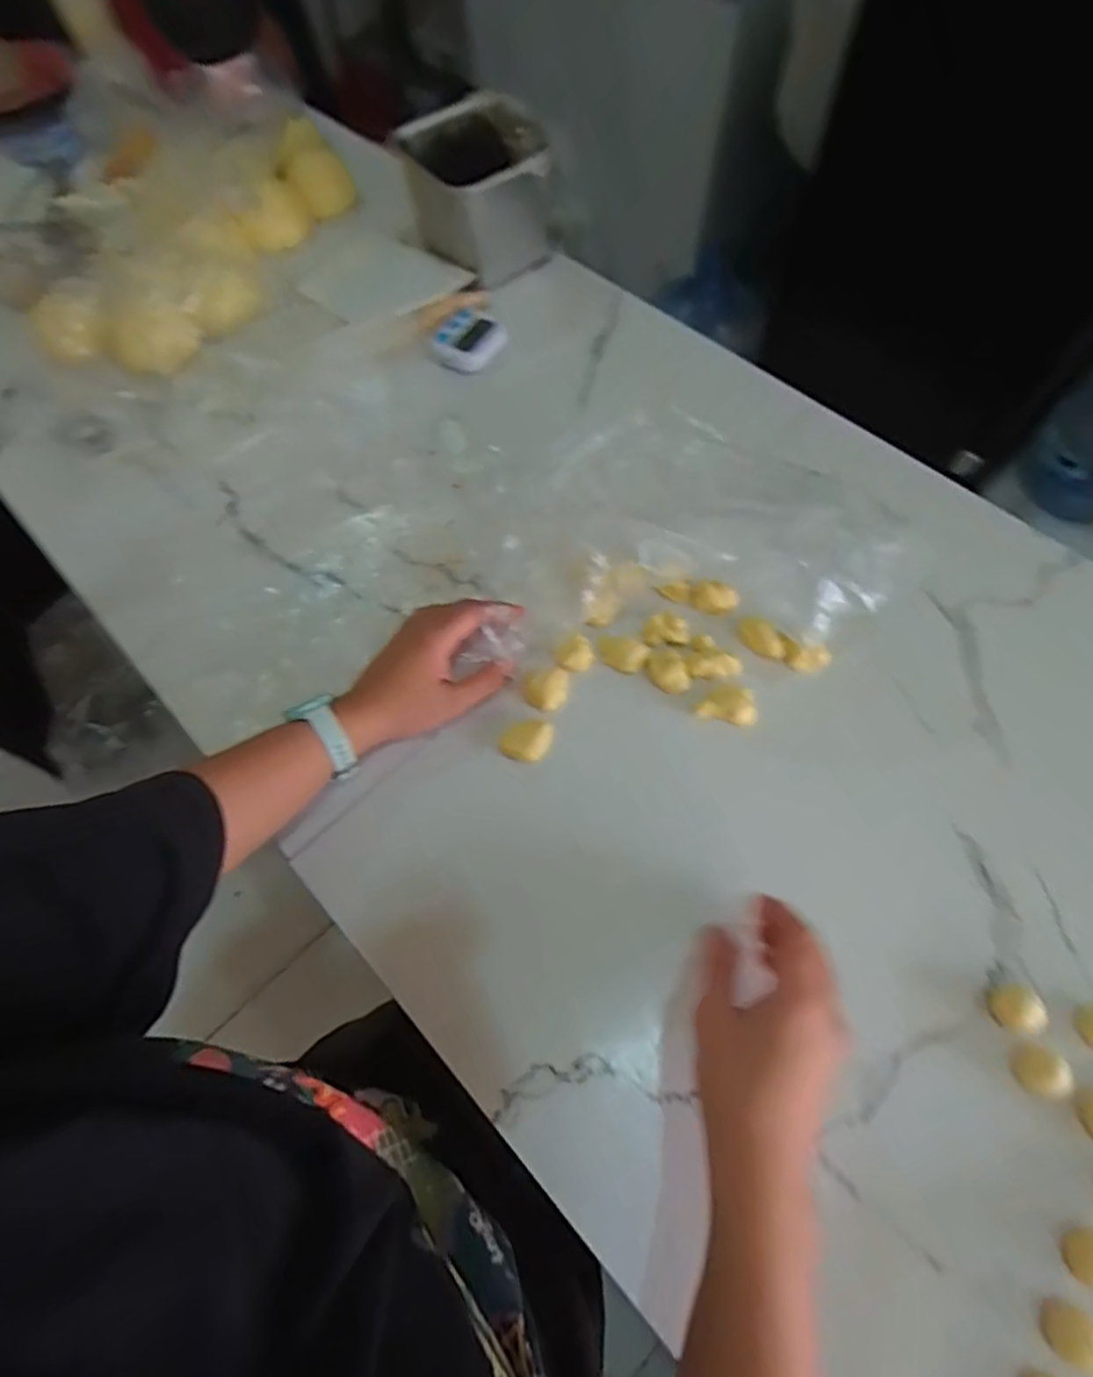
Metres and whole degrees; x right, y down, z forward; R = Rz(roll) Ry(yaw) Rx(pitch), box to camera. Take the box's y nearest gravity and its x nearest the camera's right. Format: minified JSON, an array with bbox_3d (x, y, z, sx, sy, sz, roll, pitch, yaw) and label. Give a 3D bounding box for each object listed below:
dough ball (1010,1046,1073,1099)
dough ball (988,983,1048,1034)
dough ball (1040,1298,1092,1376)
[{"bbox_3d":[0.280,0.217,0.369,0.022,0.016,0.026,6,65,7],"label":"dough ball"},{"bbox_3d":[0.275,0.189,0.386,0.025,0.020,0.025,-1,65,3],"label":"dough ball"},{"bbox_3d":[0.259,0.317,0.318,0.019,0.019,0.024,30,70,16],"label":"dough ball"}]

